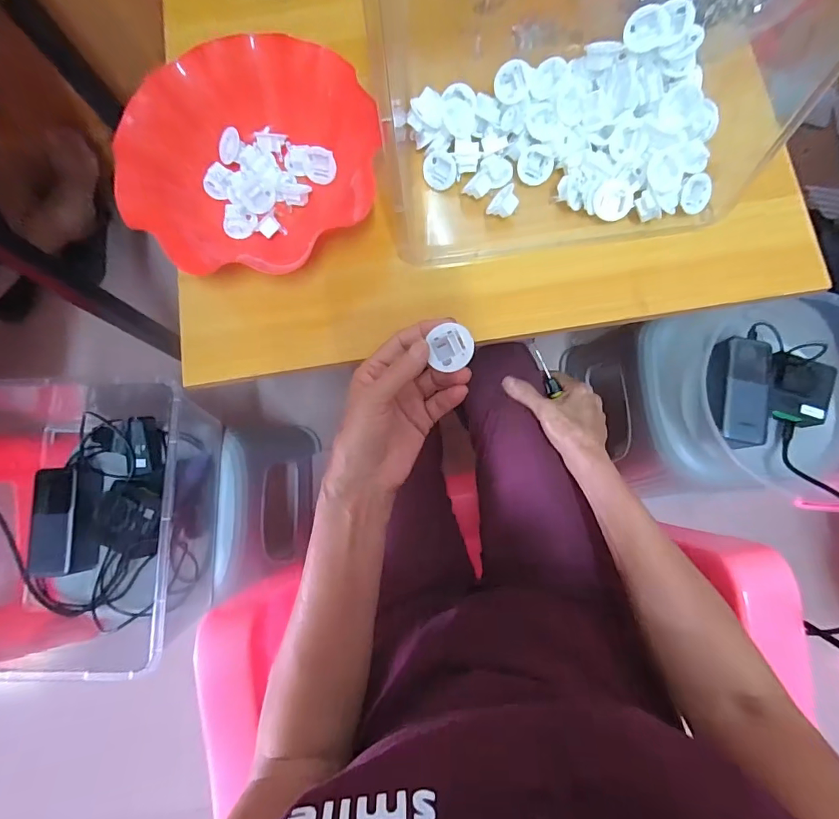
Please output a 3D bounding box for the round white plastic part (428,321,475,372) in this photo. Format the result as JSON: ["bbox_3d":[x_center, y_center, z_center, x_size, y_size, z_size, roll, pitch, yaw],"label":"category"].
[{"bbox_3d":[0.022,-0.041,0.306,0.028,0.008,0.029,-11,80,0],"label":"round white plastic part"}]

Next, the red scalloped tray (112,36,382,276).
[{"bbox_3d":[-0.148,-0.227,0.421,0.226,0.070,0.189,-14,80,0],"label":"red scalloped tray"}]

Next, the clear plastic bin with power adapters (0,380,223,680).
[{"bbox_3d":[-0.408,0.128,0.564,0.284,0.154,0.349,-3,80,2],"label":"clear plastic bin with power adapters"}]

